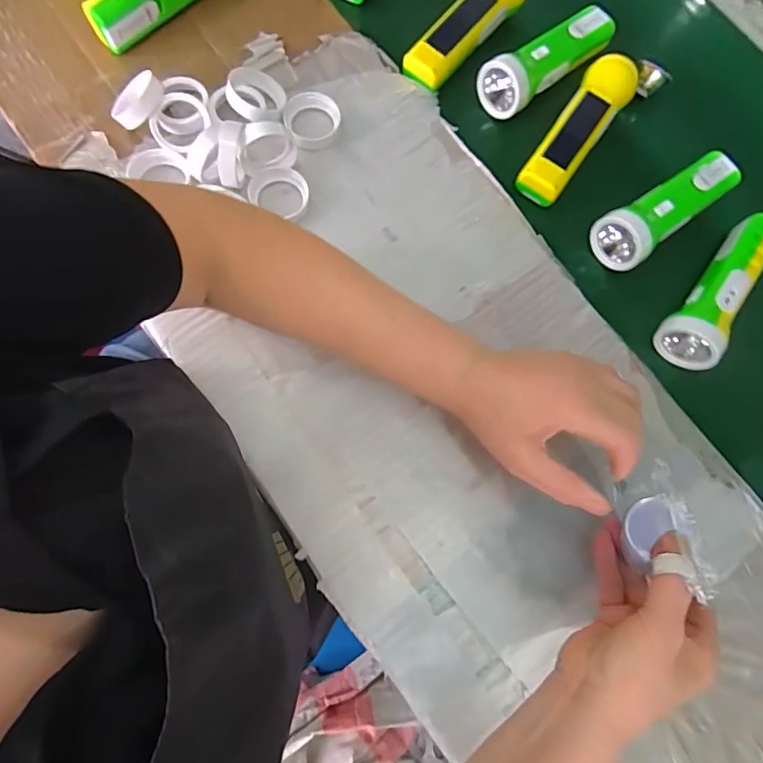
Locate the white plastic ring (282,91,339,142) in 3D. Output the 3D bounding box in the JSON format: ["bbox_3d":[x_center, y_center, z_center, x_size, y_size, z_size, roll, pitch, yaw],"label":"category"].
[{"bbox_3d":[-0.066,-0.253,0.468,0.053,0.017,0.051,1,76,-4],"label":"white plastic ring"}]

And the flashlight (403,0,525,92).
[{"bbox_3d":[0.082,-0.361,0.484,0.050,0.040,0.147,44,77,6],"label":"flashlight"}]

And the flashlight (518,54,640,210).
[{"bbox_3d":[0.189,-0.242,0.466,0.049,0.044,0.148,33,78,4],"label":"flashlight"}]

